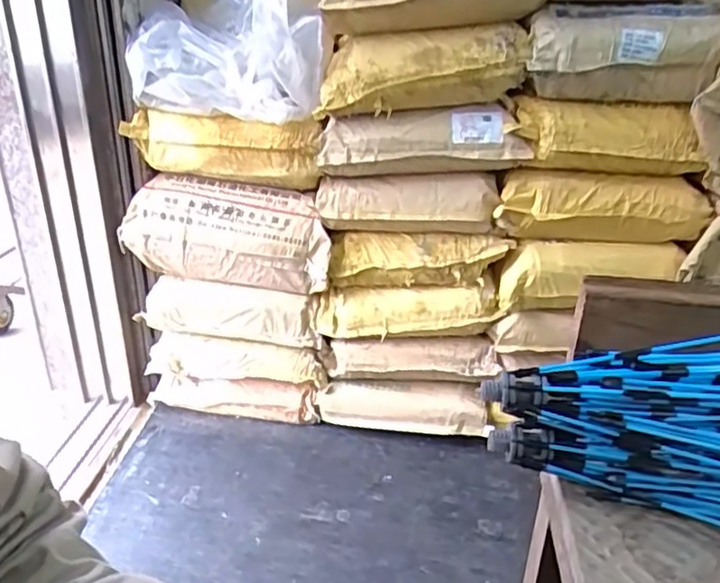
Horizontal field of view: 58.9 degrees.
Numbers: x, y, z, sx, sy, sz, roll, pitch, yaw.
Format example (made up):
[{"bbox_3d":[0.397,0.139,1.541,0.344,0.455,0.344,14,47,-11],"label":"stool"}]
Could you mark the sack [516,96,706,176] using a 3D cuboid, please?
[{"bbox_3d":[0.524,-0.316,1.342,0.373,0.146,0.105,0,27,-4],"label":"sack"}]

